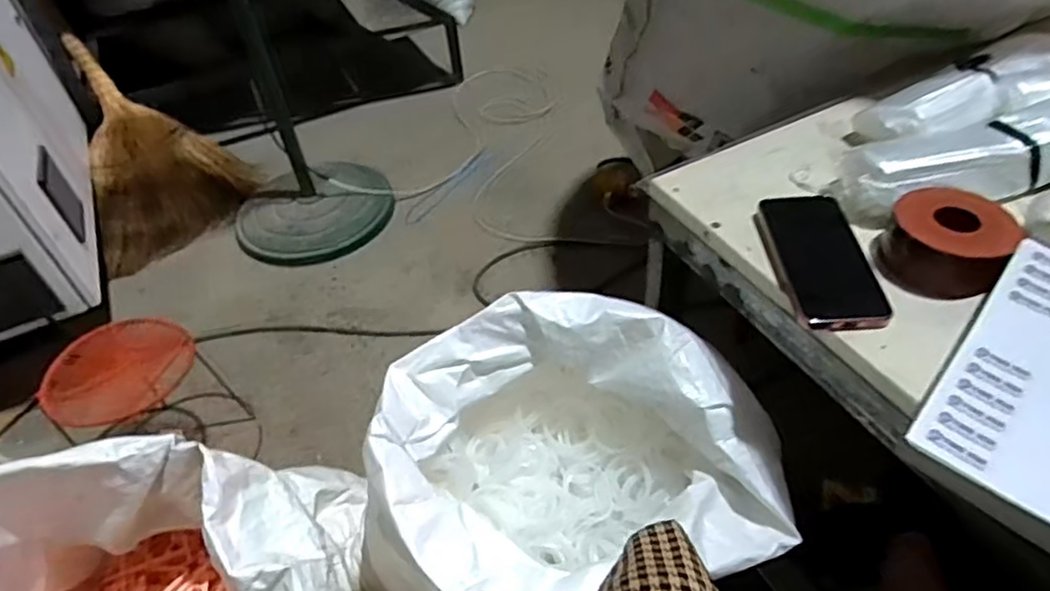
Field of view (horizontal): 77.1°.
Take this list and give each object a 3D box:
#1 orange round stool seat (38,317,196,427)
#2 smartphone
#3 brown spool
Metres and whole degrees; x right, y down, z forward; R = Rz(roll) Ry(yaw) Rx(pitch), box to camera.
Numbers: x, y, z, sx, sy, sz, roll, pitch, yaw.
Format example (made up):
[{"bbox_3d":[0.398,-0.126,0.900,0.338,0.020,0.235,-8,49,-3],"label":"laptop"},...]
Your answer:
[{"bbox_3d":[-0.659,0.124,1.093,0.212,0.062,0.178,-2,46,3],"label":"orange round stool seat"},{"bbox_3d":[0.275,-0.031,0.616,0.082,0.018,0.160,-8,52,7],"label":"smartphone"},{"bbox_3d":[0.383,-0.050,0.599,0.091,0.051,0.099,-3,46,3],"label":"brown spool"}]

